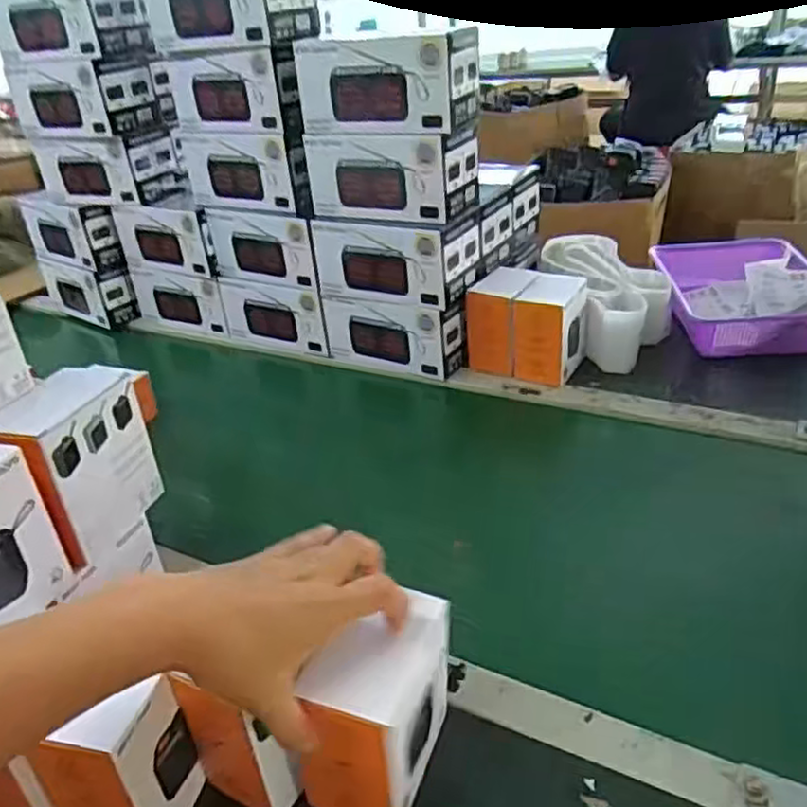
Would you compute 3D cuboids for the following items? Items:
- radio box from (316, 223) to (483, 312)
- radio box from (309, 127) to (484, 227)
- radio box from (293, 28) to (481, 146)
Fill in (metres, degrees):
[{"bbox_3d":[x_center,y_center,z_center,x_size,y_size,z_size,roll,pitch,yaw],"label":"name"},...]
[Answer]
[{"bbox_3d":[-0.010,-0.194,0.932,0.197,0.097,0.104,10,34,27],"label":"radio box"},{"bbox_3d":[-0.014,-0.291,0.891,0.196,0.099,0.094,10,34,27],"label":"radio box"},{"bbox_3d":[-0.016,-0.379,0.838,0.197,0.099,0.105,10,34,27],"label":"radio box"}]

